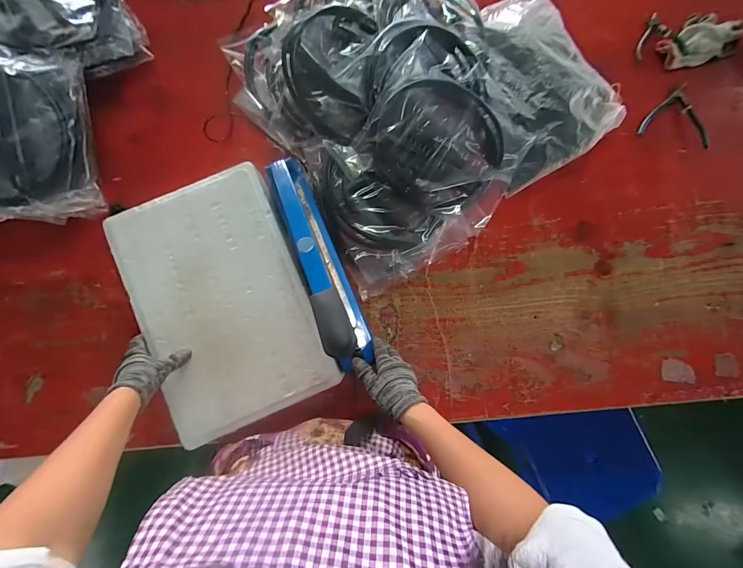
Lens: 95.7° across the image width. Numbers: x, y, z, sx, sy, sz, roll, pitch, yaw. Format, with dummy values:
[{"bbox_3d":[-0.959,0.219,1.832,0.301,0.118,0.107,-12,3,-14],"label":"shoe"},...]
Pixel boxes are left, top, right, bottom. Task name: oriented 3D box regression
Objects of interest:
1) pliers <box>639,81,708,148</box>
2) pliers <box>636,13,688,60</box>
[{"bbox_3d":[0.610,-0.341,0.691,0.114,0.032,0.148,-4,84,-2],"label":"pliers"},{"bbox_3d":[0.605,-0.523,0.705,0.094,0.025,0.103,-2,84,-1],"label":"pliers"}]

